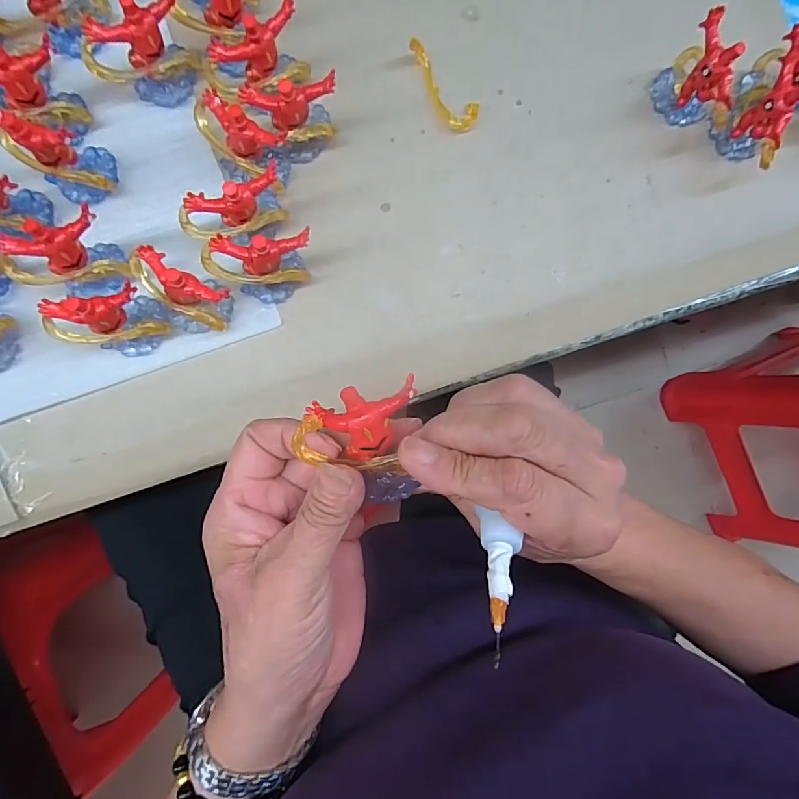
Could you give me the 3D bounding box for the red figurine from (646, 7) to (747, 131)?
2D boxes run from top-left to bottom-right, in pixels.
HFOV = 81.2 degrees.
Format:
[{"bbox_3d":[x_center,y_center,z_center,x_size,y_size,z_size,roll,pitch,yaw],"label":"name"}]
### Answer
[{"bbox_3d":[0.184,-0.191,0.280,0.026,0.049,0.054,-31,93,-5],"label":"red figurine"}]

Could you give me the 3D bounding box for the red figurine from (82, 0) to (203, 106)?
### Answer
[{"bbox_3d":[-0.136,-0.185,0.249,0.053,0.046,0.024,-21,92,-5],"label":"red figurine"}]

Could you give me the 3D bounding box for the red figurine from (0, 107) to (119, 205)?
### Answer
[{"bbox_3d":[-0.175,-0.127,0.239,0.036,0.055,0.032,39,86,-5],"label":"red figurine"}]

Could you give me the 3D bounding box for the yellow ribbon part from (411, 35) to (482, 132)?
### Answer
[{"bbox_3d":[0.028,-0.191,0.283,0.021,0.016,0.056,-36,94,-5],"label":"yellow ribbon part"}]

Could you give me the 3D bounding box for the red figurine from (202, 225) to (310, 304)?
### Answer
[{"bbox_3d":[-0.074,-0.074,0.255,0.054,0.050,0.030,-17,92,-6],"label":"red figurine"}]

